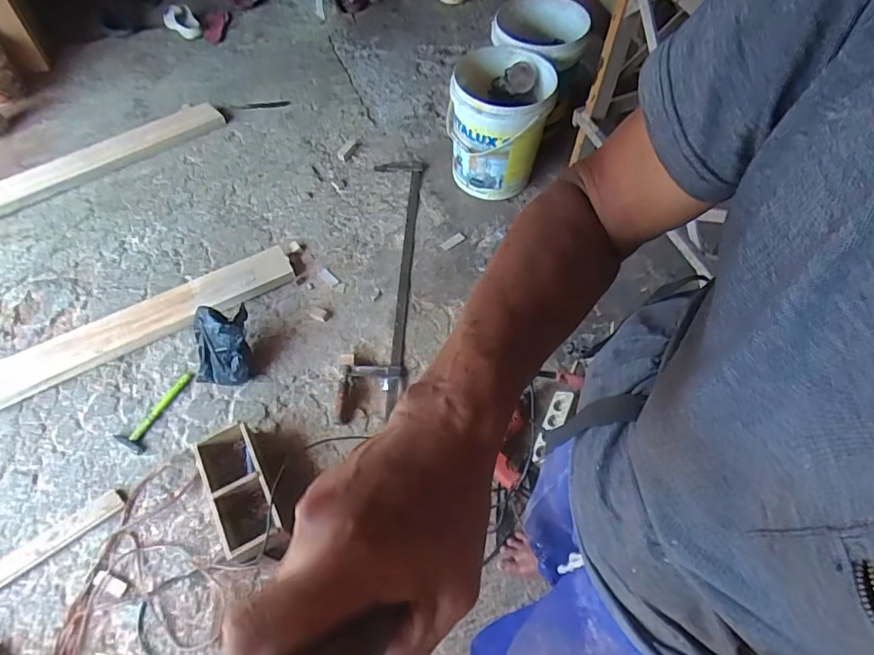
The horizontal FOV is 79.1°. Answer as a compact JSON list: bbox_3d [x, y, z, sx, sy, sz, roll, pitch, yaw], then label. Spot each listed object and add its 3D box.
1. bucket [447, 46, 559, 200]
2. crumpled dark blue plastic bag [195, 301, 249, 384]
[{"bbox_3d":[0.193,-0.649,1.707,0.313,0.348,0.332,11,61,6],"label":"bucket"},{"bbox_3d":[-0.575,0.051,1.398,0.146,0.200,0.140,7,61,4],"label":"crumpled dark blue plastic bag"}]

